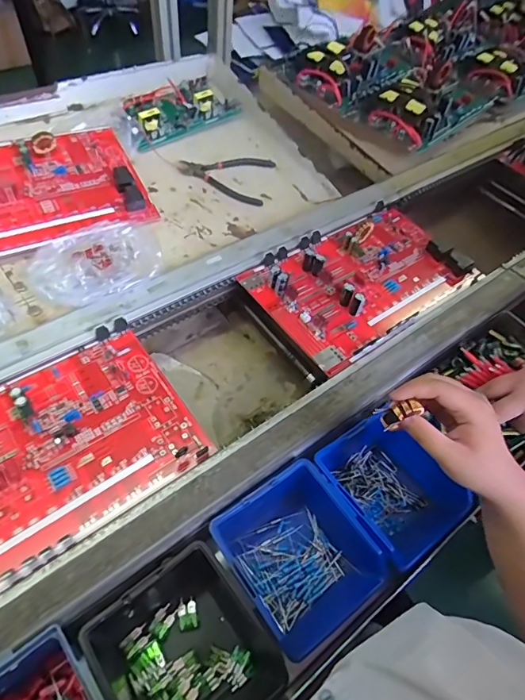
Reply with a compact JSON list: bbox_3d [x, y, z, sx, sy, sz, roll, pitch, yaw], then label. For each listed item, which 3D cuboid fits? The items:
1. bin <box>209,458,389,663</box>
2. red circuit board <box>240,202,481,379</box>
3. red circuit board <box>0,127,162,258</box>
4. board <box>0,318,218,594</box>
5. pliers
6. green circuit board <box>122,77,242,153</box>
[{"bbox_3d":[0.032,0.192,0.419,0.120,0.061,0.129,-29,59,-21],"label":"bin"},{"bbox_3d":[0.146,-0.107,0.628,0.314,0.034,0.201,-29,60,-24],"label":"red circuit board"},{"bbox_3d":[-0.331,-0.224,0.616,0.316,0.048,0.195,-23,72,-24],"label":"red circuit board"},{"bbox_3d":[-0.232,0.106,0.438,0.313,0.024,0.197,-30,61,-24],"label":"board"},{"bbox_3d":[-0.063,-0.295,0.738,0.147,0.027,0.117,10,53,2],"label":"pliers"},{"bbox_3d":[-0.149,-0.427,0.777,0.232,0.047,0.101,-38,63,-25],"label":"green circuit board"}]

